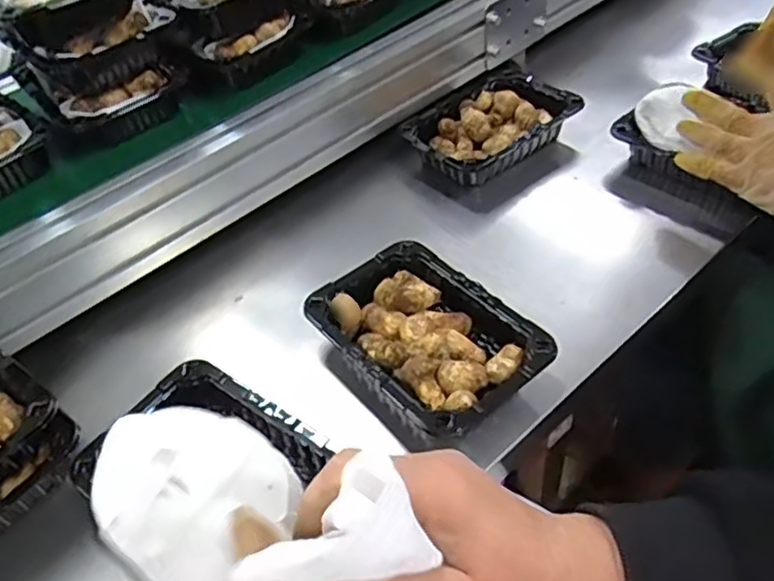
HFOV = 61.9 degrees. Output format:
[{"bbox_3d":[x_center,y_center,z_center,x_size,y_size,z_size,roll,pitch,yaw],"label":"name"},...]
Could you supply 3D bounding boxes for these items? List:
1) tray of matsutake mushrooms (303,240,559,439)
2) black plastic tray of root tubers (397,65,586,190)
[{"bbox_3d":[0.031,0.039,0.534,0.126,0.044,0.181,-31,50,-21],"label":"tray of matsutake mushrooms"},{"bbox_3d":[0.120,-0.190,0.743,0.192,0.044,0.135,-35,51,-24],"label":"black plastic tray of root tubers"}]

